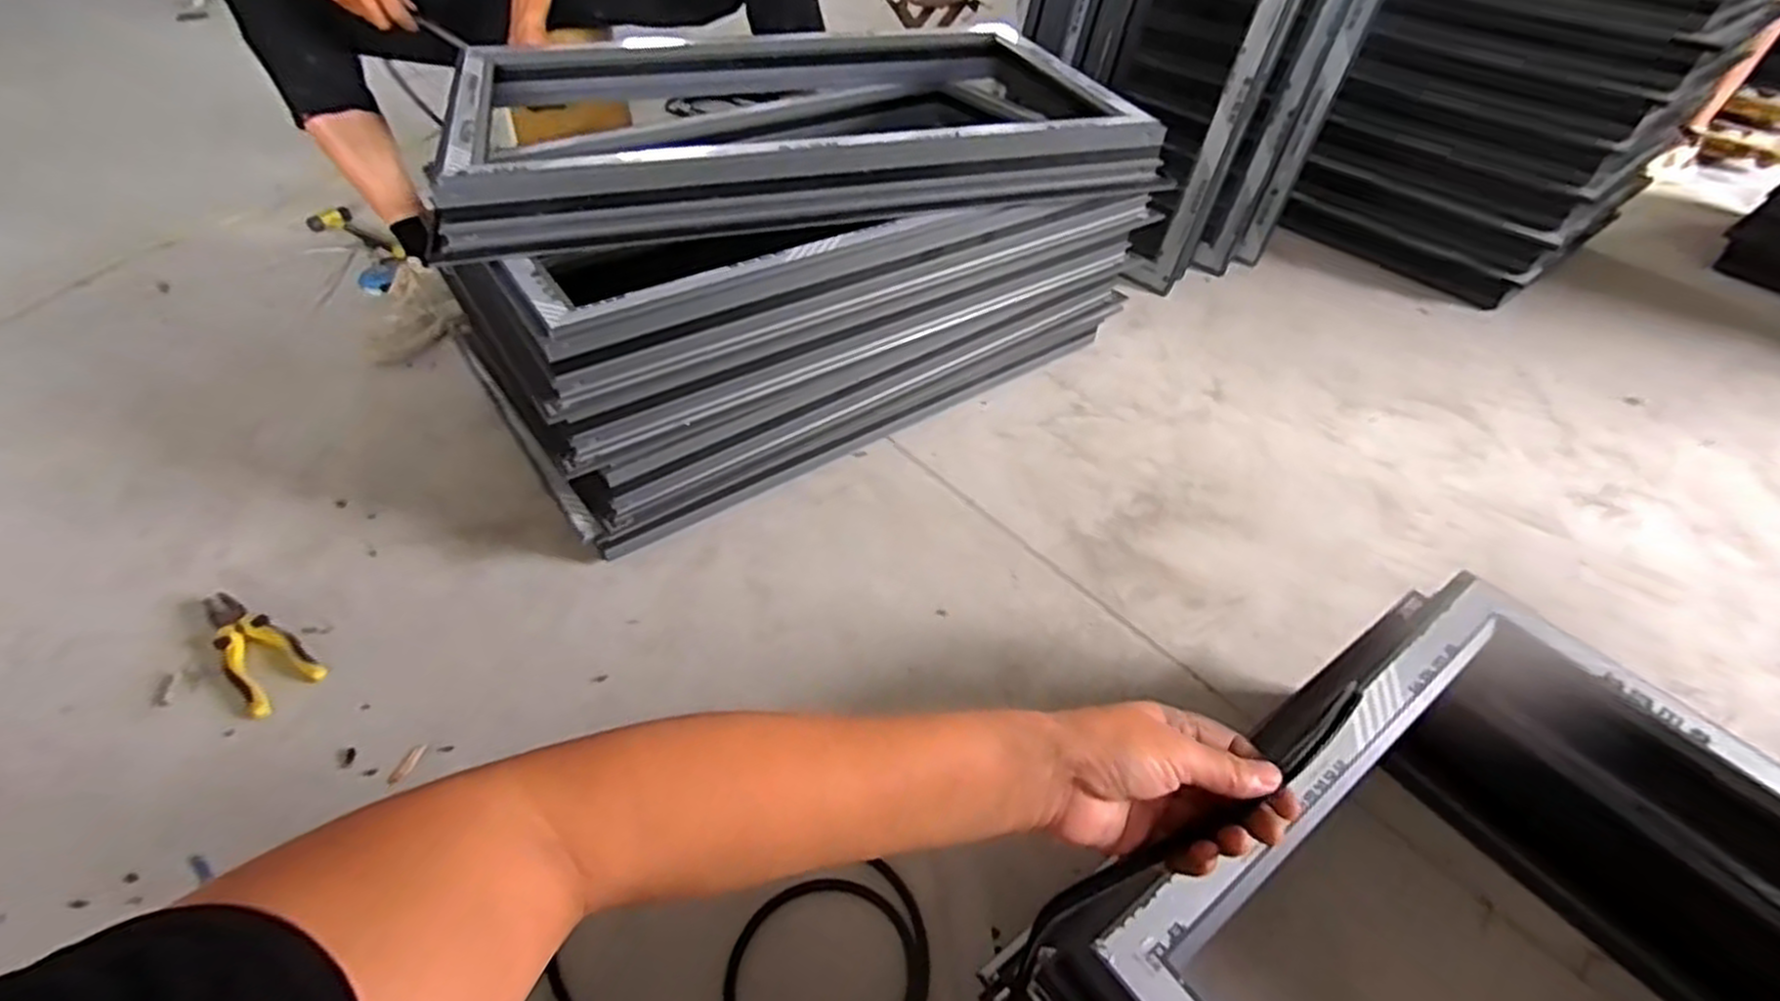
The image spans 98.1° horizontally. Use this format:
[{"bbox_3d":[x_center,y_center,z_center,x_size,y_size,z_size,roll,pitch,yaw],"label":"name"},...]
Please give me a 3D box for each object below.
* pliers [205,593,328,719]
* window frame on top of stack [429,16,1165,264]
[{"bbox_3d":[-0.686,0.160,0.829,0.181,0.022,0.069,28,49,24],"label":"pliers"},{"bbox_3d":[-0.127,-0.556,1.098,0.893,0.088,0.548,-11,45,-14],"label":"window frame on top of stack"}]

